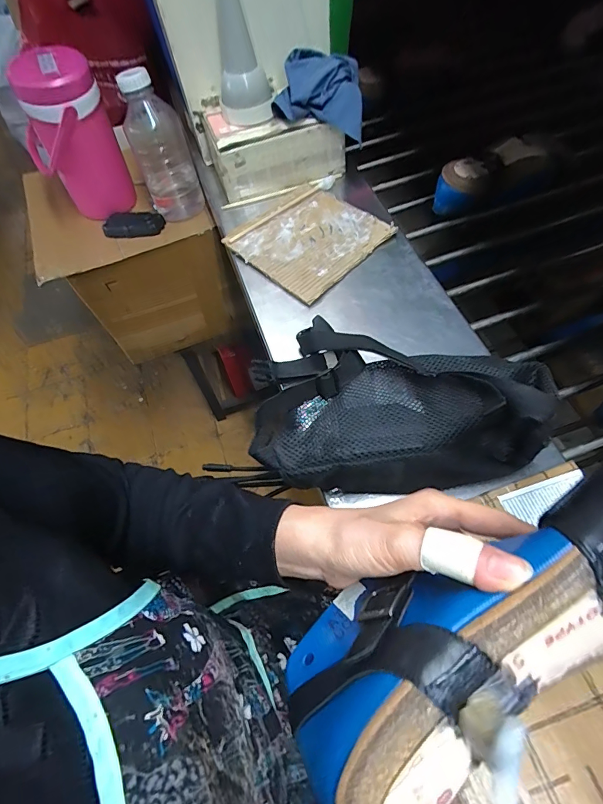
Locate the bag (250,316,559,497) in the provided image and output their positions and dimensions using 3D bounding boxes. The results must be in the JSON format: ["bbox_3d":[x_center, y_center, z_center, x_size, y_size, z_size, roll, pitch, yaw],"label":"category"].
[{"bbox_3d":[0.086,-0.009,0.405,0.261,0.093,0.184,-5,60,2],"label":"bag"}]

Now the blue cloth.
[{"bbox_3d":[0.024,-0.434,0.599,0.121,0.082,0.090,-1,61,5],"label":"blue cloth"}]

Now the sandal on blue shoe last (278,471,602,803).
[{"bbox_3d":[0.098,0.103,0.200,0.229,0.071,0.084,-29,62,-2],"label":"sandal on blue shoe last"}]

